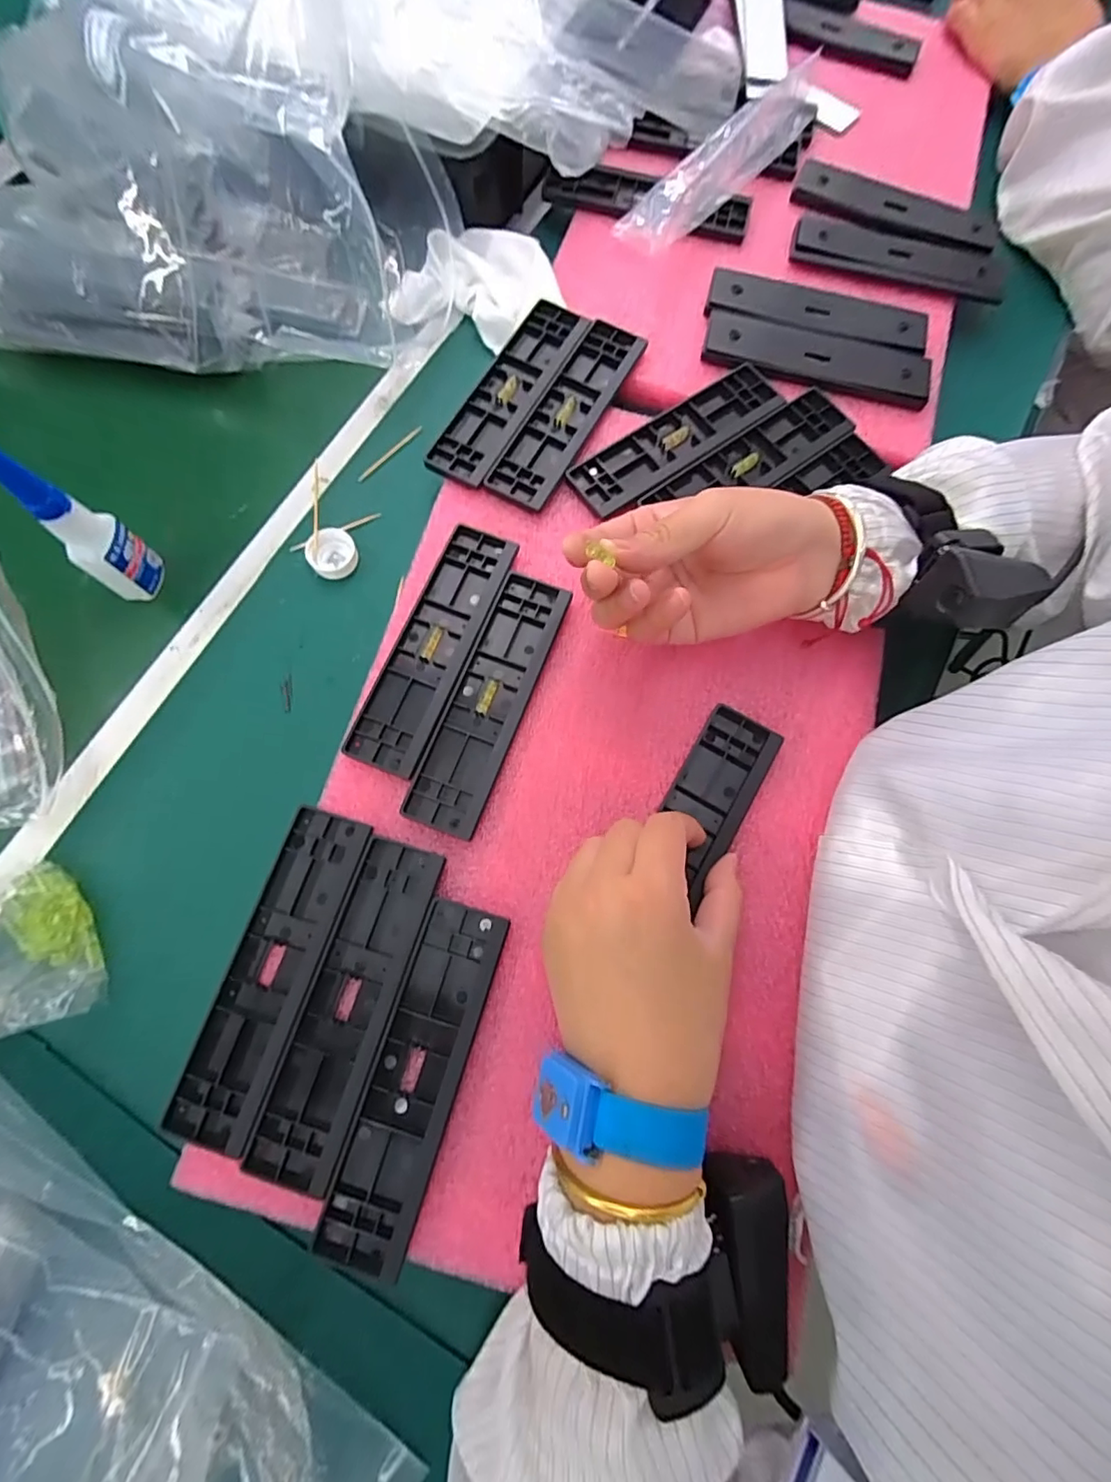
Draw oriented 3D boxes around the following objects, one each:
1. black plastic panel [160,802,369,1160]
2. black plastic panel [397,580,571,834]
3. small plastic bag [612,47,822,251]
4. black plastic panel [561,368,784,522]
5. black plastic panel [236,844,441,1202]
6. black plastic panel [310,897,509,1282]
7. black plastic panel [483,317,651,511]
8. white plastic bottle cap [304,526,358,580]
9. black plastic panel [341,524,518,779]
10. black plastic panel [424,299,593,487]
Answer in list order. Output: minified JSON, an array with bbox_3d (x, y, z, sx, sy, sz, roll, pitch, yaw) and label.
[{"bbox_3d":[-0.141,0.113,0.274,0.042,0.006,0.157,16,75,4],"label":"black plastic panel"},{"bbox_3d":[-0.038,-0.026,0.317,0.043,0.007,0.159,20,75,5],"label":"black plastic panel"},{"bbox_3d":[0.137,-0.457,0.425,0.043,0.019,0.237,41,78,10],"label":"small plastic bag"},{"bbox_3d":[0.083,-0.204,0.365,0.158,0.006,0.045,-36,78,-10],"label":"black plastic panel"},{"bbox_3d":[-0.102,0.130,0.271,0.043,0.005,0.158,17,75,4],"label":"black plastic panel"},{"bbox_3d":[-0.067,0.162,0.265,0.041,0.009,0.159,17,75,4],"label":"black plastic panel"},{"bbox_3d":[0.009,-0.224,0.369,0.041,0.006,0.159,28,76,7],"label":"black plastic panel"},{"bbox_3d":[-0.147,-0.124,0.358,0.031,0.013,0.030,0,74,-1],"label":"white plastic bottle cap"},{"bbox_3d":[-0.071,-0.057,0.324,0.042,0.007,0.158,21,75,5],"label":"black plastic panel"},{"bbox_3d":[-0.030,-0.240,0.373,0.042,0.008,0.161,28,76,7],"label":"black plastic panel"}]

